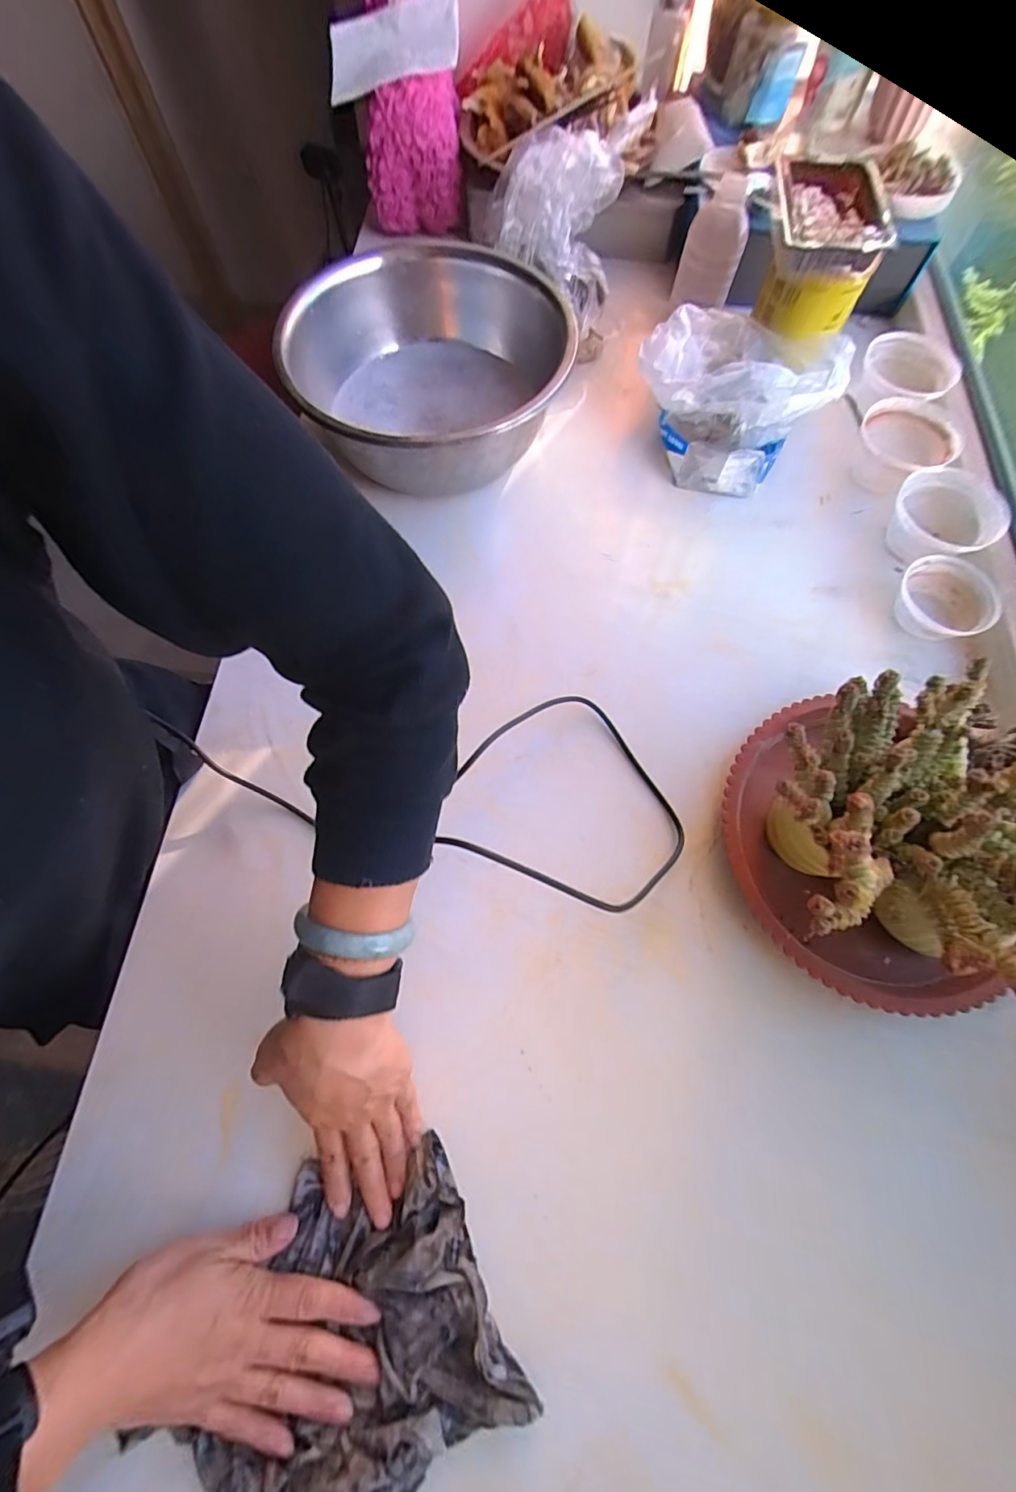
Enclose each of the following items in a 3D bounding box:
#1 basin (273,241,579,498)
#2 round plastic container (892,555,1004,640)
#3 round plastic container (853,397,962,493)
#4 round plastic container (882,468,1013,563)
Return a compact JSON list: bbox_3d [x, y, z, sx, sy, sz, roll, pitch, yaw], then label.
[{"bbox_3d":[-0.065,-0.385,0.553,0.256,0.111,0.285,-38,74,-14],"label":"basin"},{"bbox_3d":[0.415,-0.139,0.503,0.079,0.036,0.079,0,69,-1],"label":"round plastic container"},{"bbox_3d":[0.415,-0.315,0.563,0.092,0.049,0.105,43,75,14],"label":"round plastic container"},{"bbox_3d":[0.436,-0.224,0.529,0.094,0.050,0.096,0,69,-1],"label":"round plastic container"}]

